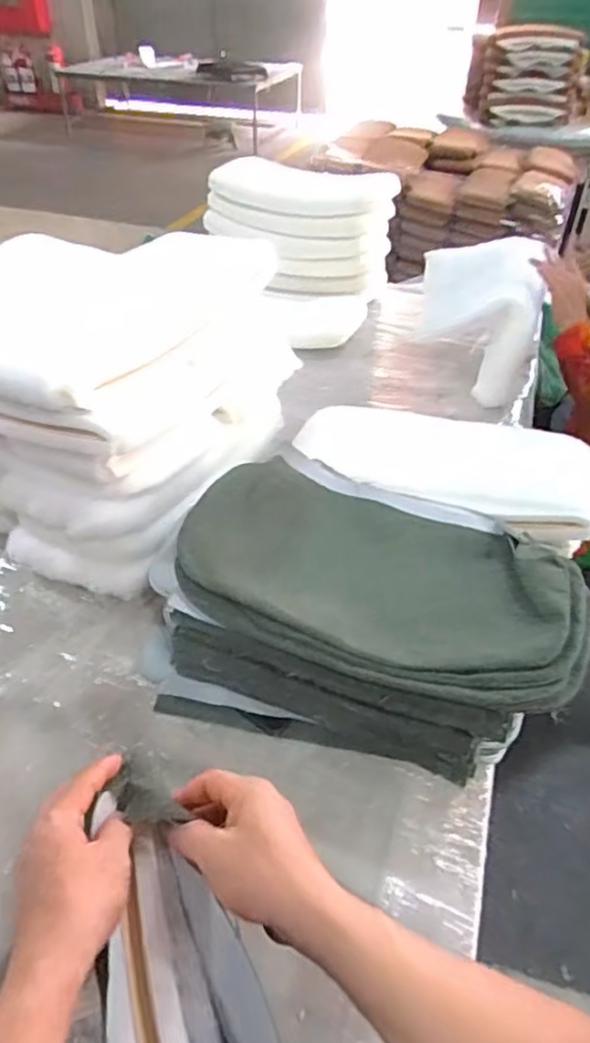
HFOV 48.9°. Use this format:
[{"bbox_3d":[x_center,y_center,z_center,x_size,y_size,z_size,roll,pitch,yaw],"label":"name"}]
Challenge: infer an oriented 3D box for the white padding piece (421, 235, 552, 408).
[{"bbox_3d":[0.366,-0.421,1.329,0.218,0.281,0.247,10,43,10],"label":"white padding piece"}]

